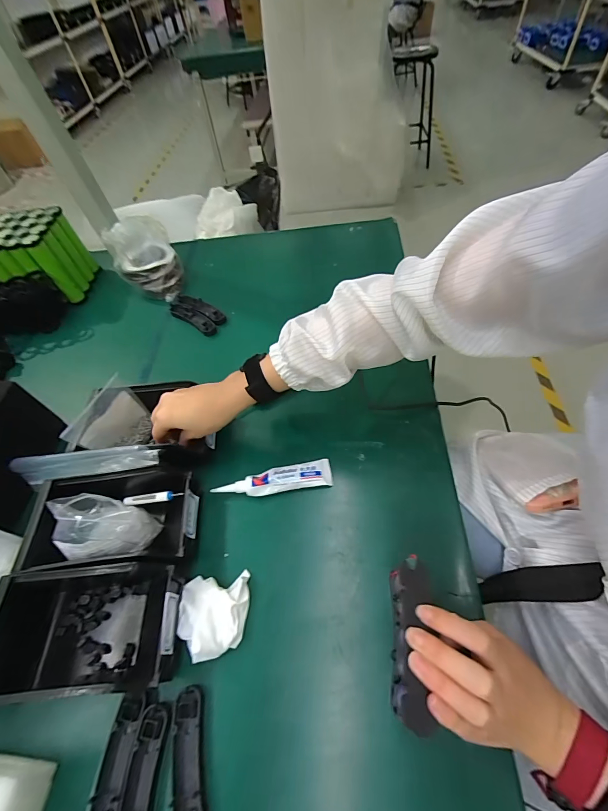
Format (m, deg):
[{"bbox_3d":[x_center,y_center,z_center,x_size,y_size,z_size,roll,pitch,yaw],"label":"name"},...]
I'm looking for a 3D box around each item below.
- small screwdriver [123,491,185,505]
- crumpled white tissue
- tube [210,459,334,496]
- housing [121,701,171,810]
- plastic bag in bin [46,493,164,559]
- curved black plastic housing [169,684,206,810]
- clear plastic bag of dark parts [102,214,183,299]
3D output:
[{"bbox_3d":[-0.189,0.114,0.426,0.086,0.006,0.011,-11,52,17],"label":"small screwdriver"},{"bbox_3d":[-0.096,0.219,0.361,0.074,0.026,0.075,-7,55,2],"label":"crumpled white tissue"},{"bbox_3d":[-0.040,0.094,0.443,0.148,0.016,0.036,-8,54,1],"label":"tube"},{"bbox_3d":[-0.140,0.333,0.291,0.028,0.008,0.120,-3,55,5],"label":"housing"},{"bbox_3d":[-0.226,0.139,0.389,0.088,0.098,0.071,13,58,16],"label":"plastic bag in bin"},{"bbox_3d":[-0.100,0.319,0.295,0.028,0.013,0.119,-16,55,-4],"label":"curved black plastic housing"},{"bbox_3d":[-0.322,-0.298,0.705,0.120,0.120,0.129,-28,57,-13],"label":"clear plastic bag of dark parts"}]

